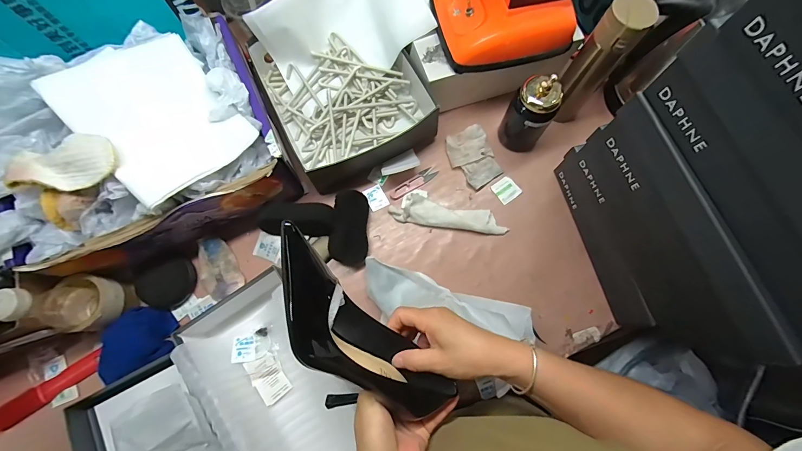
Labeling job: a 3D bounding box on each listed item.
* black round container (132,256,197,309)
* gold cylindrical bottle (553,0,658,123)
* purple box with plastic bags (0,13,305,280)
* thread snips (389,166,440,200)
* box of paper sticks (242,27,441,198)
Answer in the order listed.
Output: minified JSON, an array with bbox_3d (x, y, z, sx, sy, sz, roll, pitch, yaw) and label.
[{"bbox_3d":[-0.404,0.100,0.602,0.092,0.026,0.083,-20,76,-5],"label":"black round container"},{"bbox_3d":[0.314,-0.264,0.583,0.060,0.232,0.063,-17,75,-4],"label":"gold cylindrical bottle"},{"bbox_3d":[-0.433,-0.125,0.558,0.440,0.179,0.306,-23,76,-6],"label":"purple box with plastic bags"},{"bbox_3d":[0.025,-0.081,0.669,0.103,0.009,0.025,-32,77,-8],"label":"thread snips"},{"bbox_3d":[-0.108,-0.254,0.671,0.266,0.085,0.307,-26,76,-7],"label":"box of paper sticks"}]

